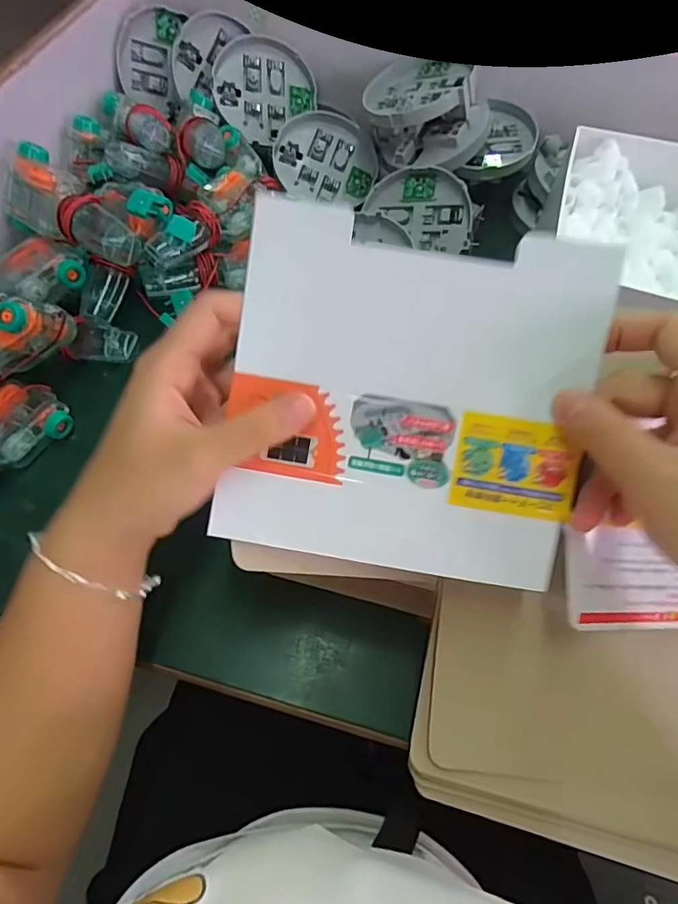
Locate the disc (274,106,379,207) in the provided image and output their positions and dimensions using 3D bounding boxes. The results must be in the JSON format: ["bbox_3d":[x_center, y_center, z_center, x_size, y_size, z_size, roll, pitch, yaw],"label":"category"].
[{"bbox_3d":[-0.012,-0.303,0.533,0.102,0.009,0.094,1,86,-12],"label":"disc"}]

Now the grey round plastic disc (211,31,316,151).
[{"bbox_3d":[-0.081,-0.376,0.536,0.098,0.009,0.093,-2,97,-17],"label":"grey round plastic disc"}]

